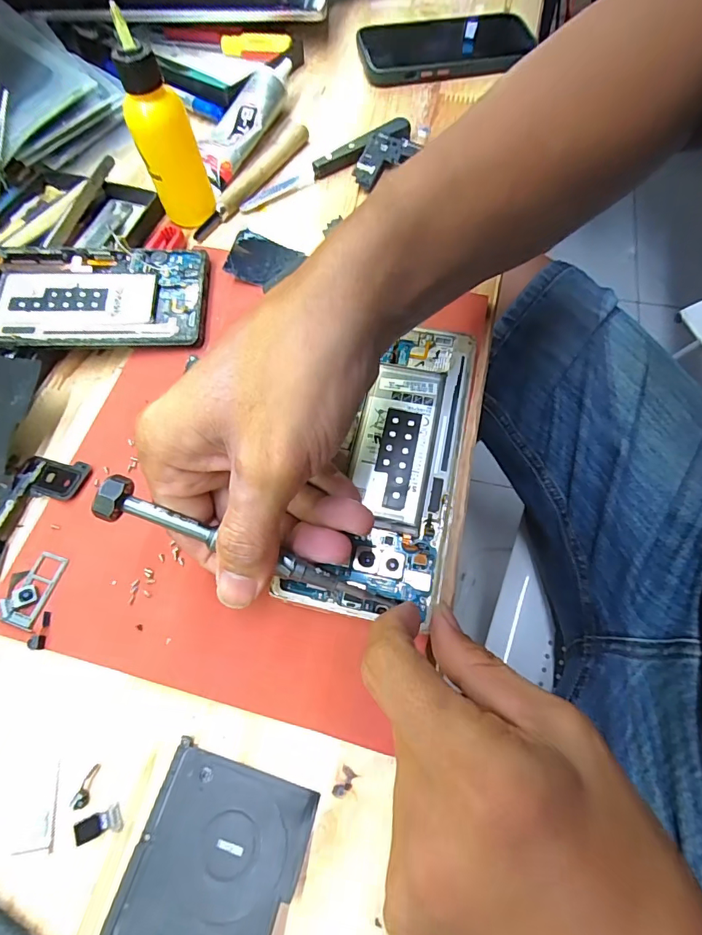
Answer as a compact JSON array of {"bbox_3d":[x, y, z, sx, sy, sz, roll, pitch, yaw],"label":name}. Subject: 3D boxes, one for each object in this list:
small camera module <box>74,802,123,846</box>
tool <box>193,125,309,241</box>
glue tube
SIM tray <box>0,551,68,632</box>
[{"bbox_3d":[-0.097,0.136,0.171,0.015,0.004,0.009,-14,66,-4],"label":"small camera module"},{"bbox_3d":[-0.069,-0.204,0.318,0.017,0.017,0.122,27,70,13],"label":"tool"},{"bbox_3d":[-0.078,-0.266,0.332,0.041,0.023,0.118,26,69,13],"label":"glue tube"},{"bbox_3d":[-0.143,0.055,0.202,0.015,0.004,0.033,12,67,7],"label":"SIM tray"}]

